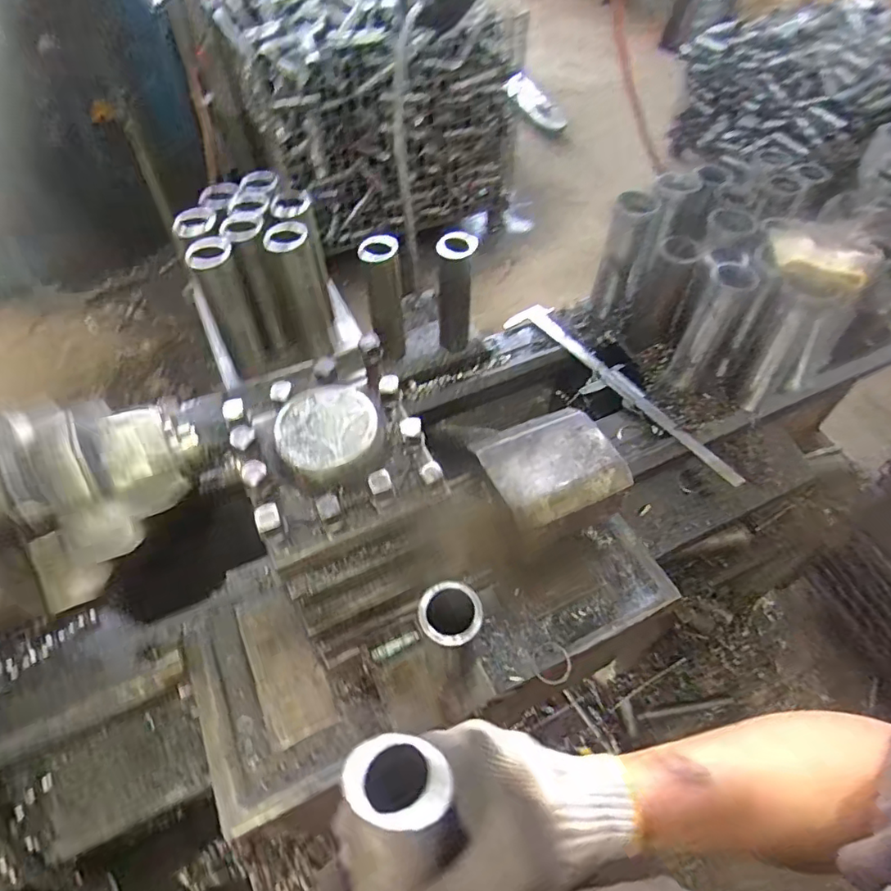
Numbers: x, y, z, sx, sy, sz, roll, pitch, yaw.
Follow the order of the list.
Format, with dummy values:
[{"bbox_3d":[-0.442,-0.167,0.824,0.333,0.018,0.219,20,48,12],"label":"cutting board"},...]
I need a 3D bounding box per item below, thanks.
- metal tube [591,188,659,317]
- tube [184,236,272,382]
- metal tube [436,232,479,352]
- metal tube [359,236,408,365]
[{"bbox_3d":[0.254,-0.269,0.817,0.055,0.191,0.046,16,55,12],"label":"metal tube"},{"bbox_3d":[-0.246,-0.152,0.641,0.047,0.163,0.047,-20,56,-14],"label":"tube"},{"bbox_3d":[0.014,-0.201,0.752,0.050,0.164,0.044,0,54,0],"label":"metal tube"},{"bbox_3d":[-0.081,-0.188,0.748,0.050,0.178,0.043,-5,54,-3],"label":"metal tube"}]

